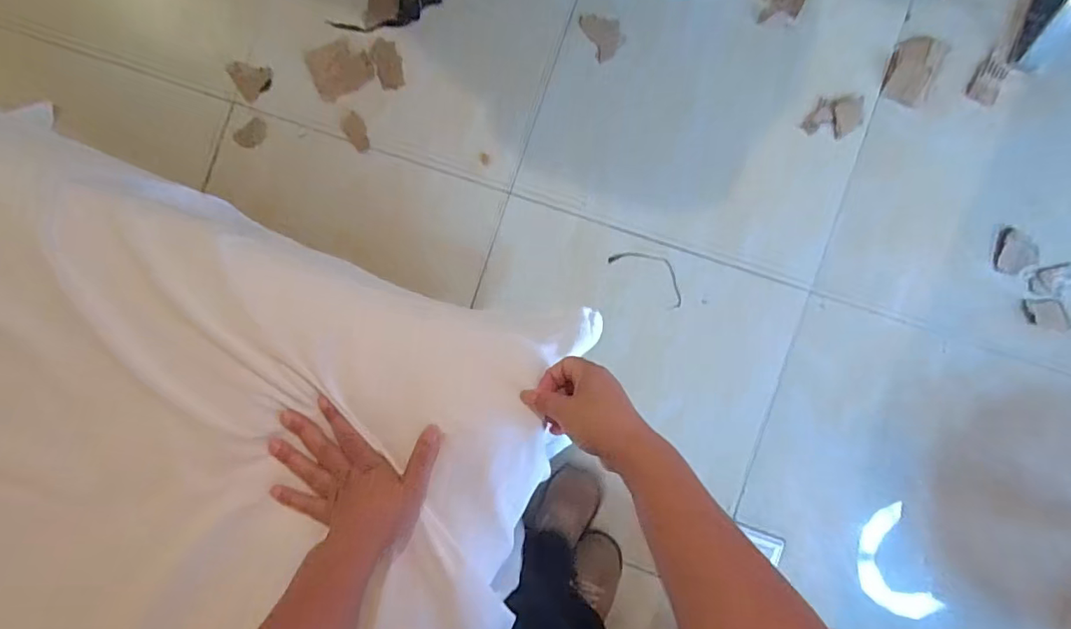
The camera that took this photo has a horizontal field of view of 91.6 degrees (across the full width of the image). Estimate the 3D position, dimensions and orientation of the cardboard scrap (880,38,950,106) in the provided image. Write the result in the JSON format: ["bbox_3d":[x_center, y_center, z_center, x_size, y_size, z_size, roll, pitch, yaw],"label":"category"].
[{"bbox_3d":[0.632,-0.409,0.871,0.073,0.015,0.109,22,94,4],"label":"cardboard scrap"}]

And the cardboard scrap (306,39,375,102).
[{"bbox_3d":[-0.363,-0.457,0.967,0.109,0.009,0.088,-27,90,6],"label":"cardboard scrap"}]

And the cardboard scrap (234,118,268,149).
[{"bbox_3d":[-0.524,-0.333,0.965,0.045,0.004,0.061,45,82,0],"label":"cardboard scrap"}]

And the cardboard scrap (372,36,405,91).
[{"bbox_3d":[-0.272,-0.463,0.963,0.048,0.004,0.090,-12,95,0],"label":"cardboard scrap"}]

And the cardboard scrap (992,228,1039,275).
[{"bbox_3d":[0.803,-0.105,0.870,0.068,0.015,0.074,0,93,5],"label":"cardboard scrap"}]

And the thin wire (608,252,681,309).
[{"bbox_3d":[0.212,-0.079,0.945,0.153,0.009,0.060,34,95,3],"label":"thin wire"}]

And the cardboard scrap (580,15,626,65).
[{"bbox_3d":[0.123,-0.506,0.936,0.058,0.006,0.089,-26,90,6],"label":"cardboard scrap"}]

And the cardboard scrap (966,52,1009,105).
[{"bbox_3d":[0.756,-0.392,0.871,0.045,0.004,0.076,22,99,14],"label":"cardboard scrap"}]

